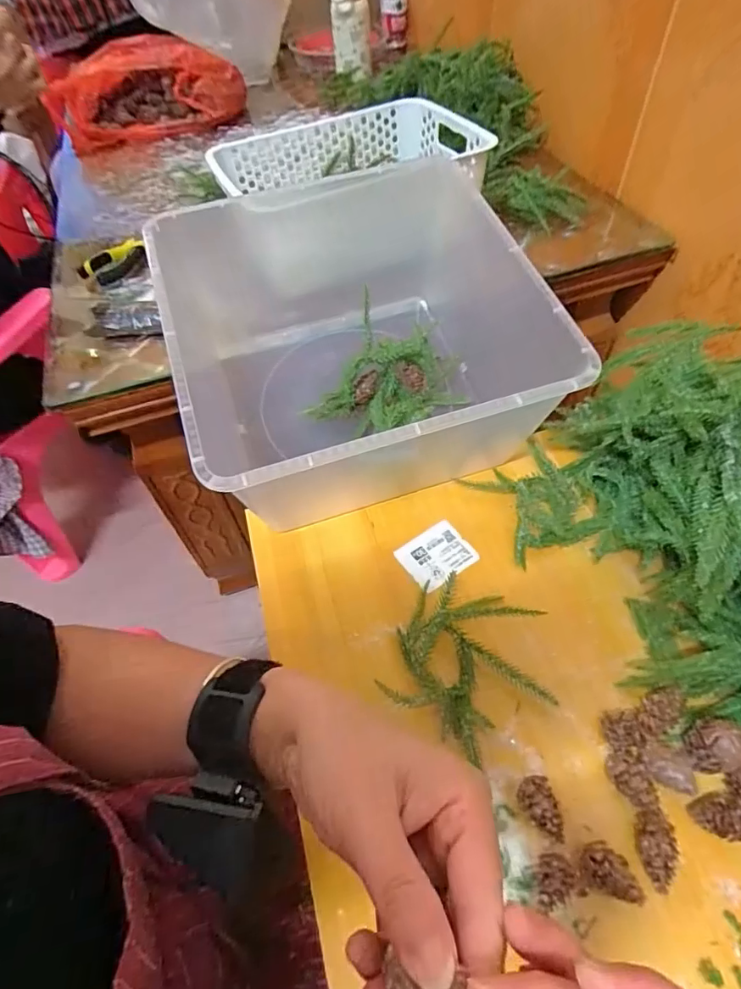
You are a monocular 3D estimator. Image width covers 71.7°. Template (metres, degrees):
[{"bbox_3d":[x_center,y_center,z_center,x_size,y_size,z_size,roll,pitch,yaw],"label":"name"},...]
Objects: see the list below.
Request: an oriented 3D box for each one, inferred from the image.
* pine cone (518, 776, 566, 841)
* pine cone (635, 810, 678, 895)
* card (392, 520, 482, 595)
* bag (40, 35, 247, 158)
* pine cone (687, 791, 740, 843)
[{"bbox_3d":[0.104,0.196,0.319,0.022,0.021,0.034,-8,53,-1],"label":"pine cone"},{"bbox_3d":[0.167,0.209,0.302,0.022,0.019,0.039,6,54,9],"label":"pine cone"},{"bbox_3d":[0.057,0.051,0.439,0.059,0.004,0.049,-32,57,-18],"label":"card"},{"bbox_3d":[-0.435,-0.801,1.014,0.352,0.105,0.290,-21,54,-11],"label":"bag"},{"bbox_3d":[0.212,0.194,0.308,0.031,0.018,0.026,-5,53,1],"label":"pine cone"}]

